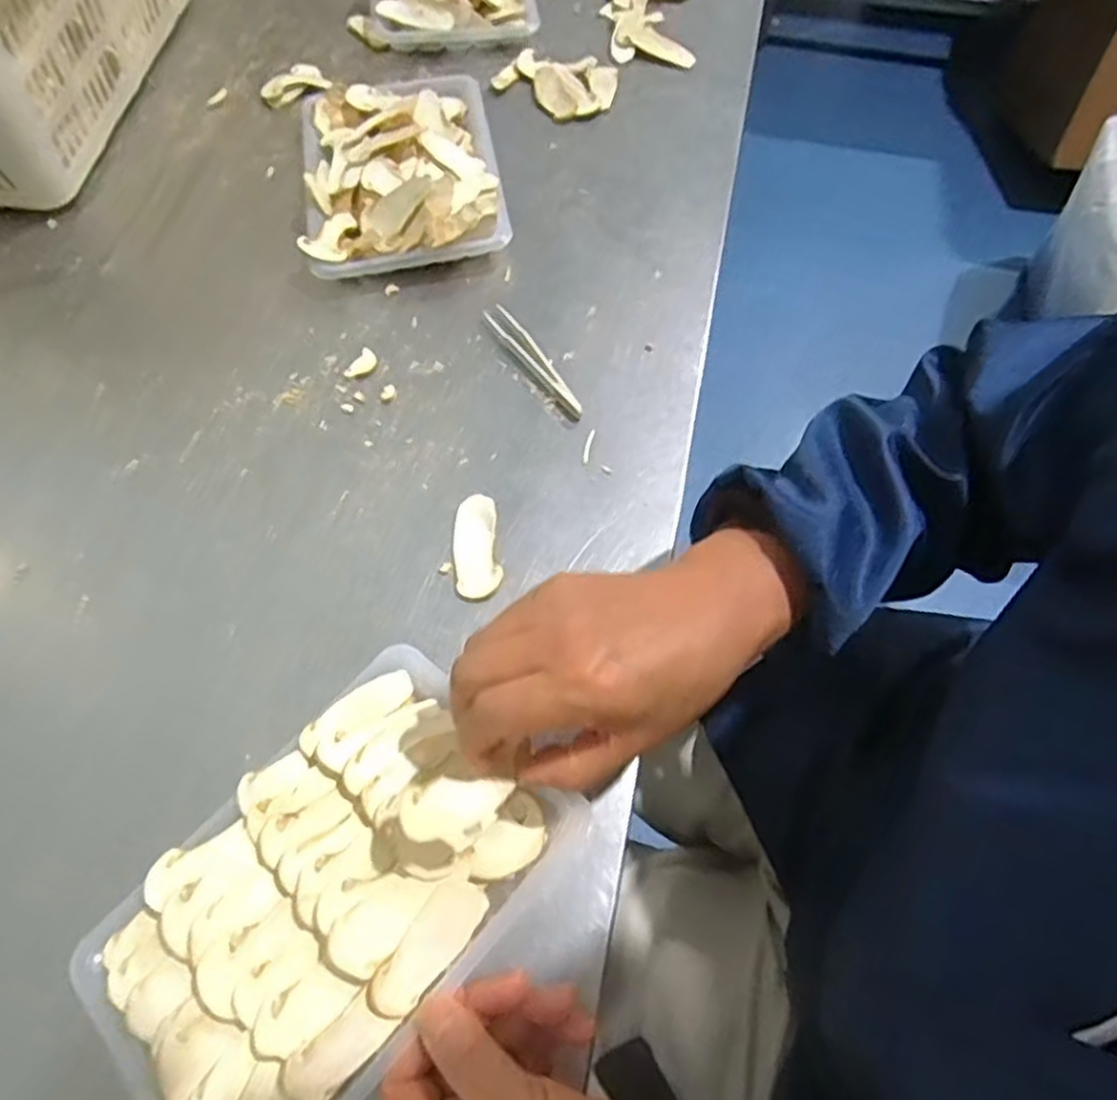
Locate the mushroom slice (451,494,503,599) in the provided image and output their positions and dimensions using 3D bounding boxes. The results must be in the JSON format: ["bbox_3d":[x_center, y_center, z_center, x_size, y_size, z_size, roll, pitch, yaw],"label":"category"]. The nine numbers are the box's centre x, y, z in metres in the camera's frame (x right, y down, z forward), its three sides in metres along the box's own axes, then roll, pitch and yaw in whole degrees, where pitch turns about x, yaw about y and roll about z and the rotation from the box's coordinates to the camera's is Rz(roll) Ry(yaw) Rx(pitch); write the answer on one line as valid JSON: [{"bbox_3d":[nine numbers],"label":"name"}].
[{"bbox_3d":[-0.050,-0.003,0.456,0.027,0.006,0.065,-7,63,-4],"label":"mushroom slice"}]

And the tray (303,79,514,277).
[{"bbox_3d":[-0.123,-0.297,0.580,0.148,0.049,0.196,-9,64,-5],"label":"tray"}]

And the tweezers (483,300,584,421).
[{"bbox_3d":[-0.016,-0.131,0.521,0.016,0.005,0.110,-31,67,-15],"label":"tweezers"}]

